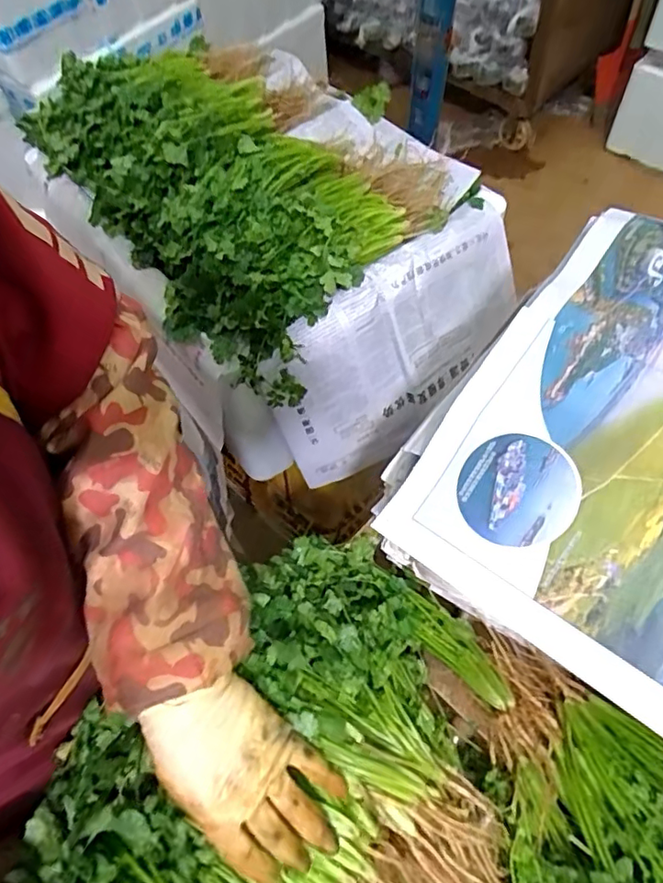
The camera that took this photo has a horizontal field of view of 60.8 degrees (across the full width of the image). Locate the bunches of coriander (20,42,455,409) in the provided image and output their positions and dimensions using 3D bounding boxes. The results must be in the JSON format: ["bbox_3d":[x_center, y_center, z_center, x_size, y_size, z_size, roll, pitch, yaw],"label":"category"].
[{"bbox_3d":[-0.117,-0.355,0.712,0.551,0.092,0.436,37,69,22],"label":"bunches of coriander"}]

